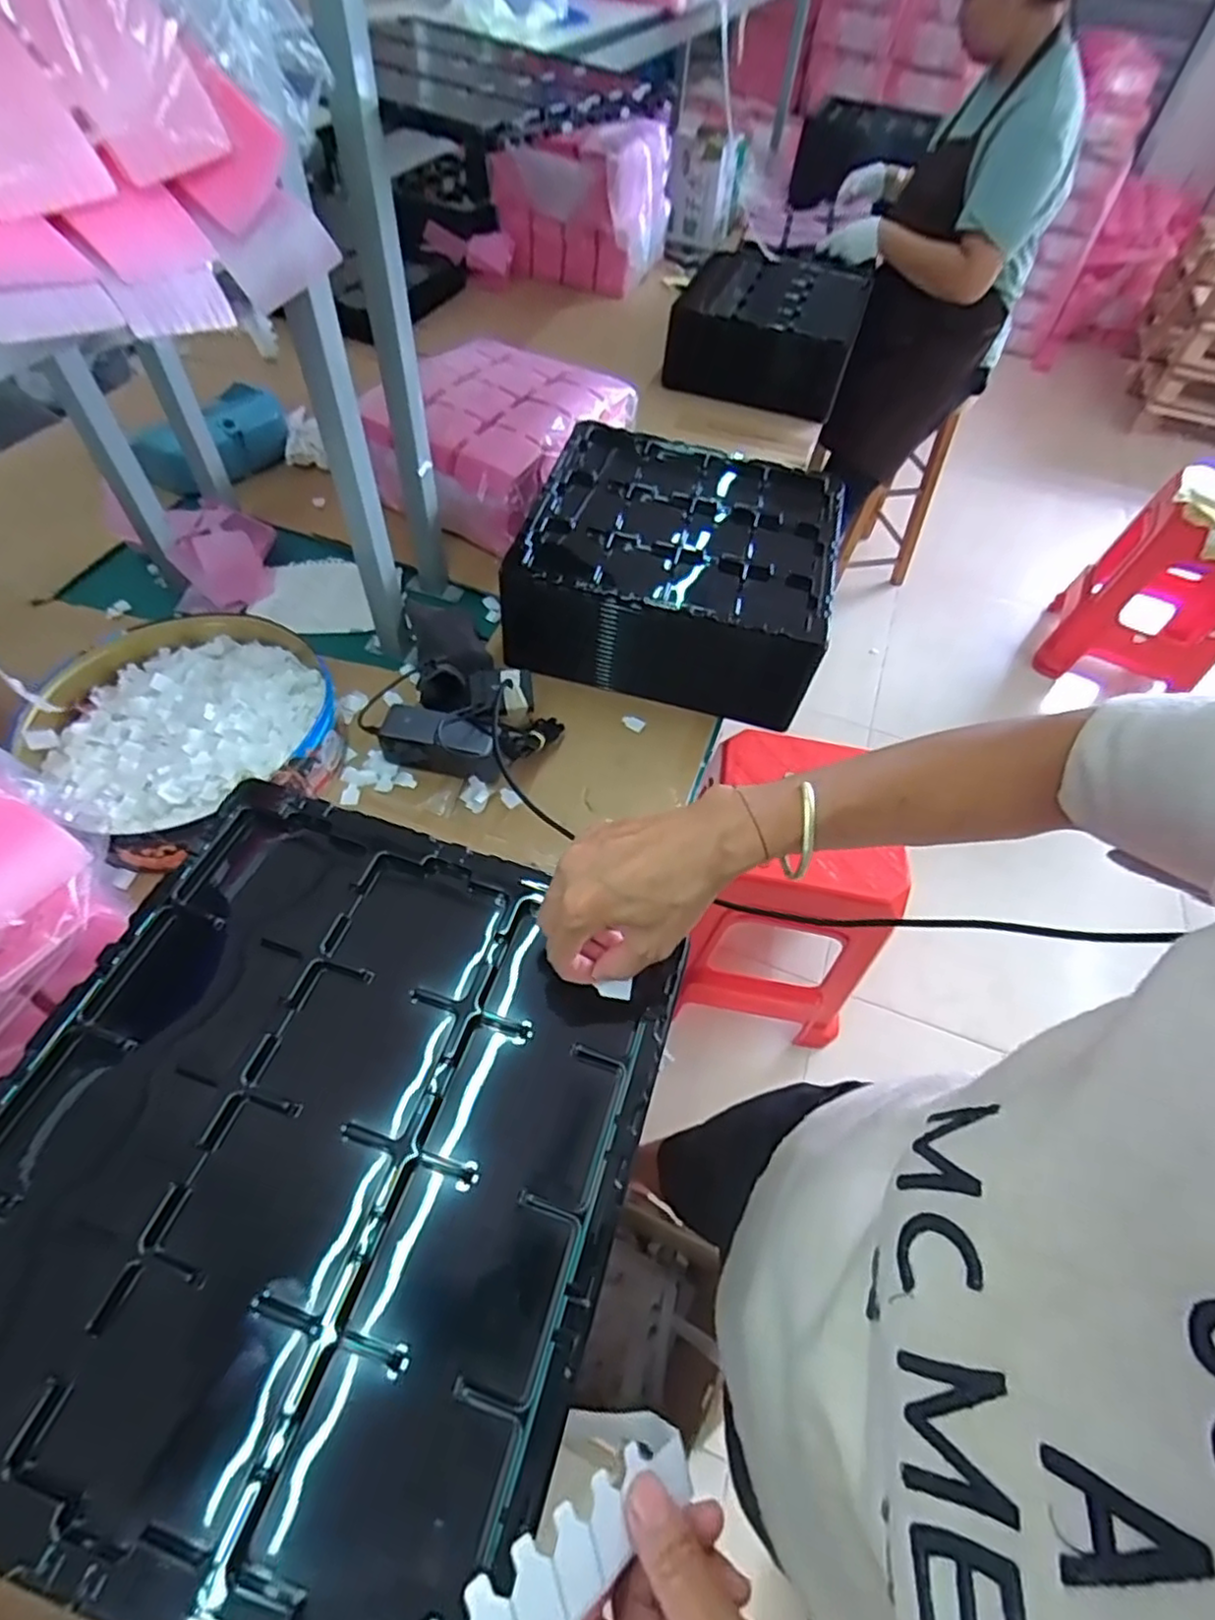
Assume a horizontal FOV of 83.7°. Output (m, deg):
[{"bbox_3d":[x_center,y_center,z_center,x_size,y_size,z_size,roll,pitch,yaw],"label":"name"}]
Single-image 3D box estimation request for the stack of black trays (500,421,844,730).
[{"bbox_3d":[0.093,-0.315,0.893,0.372,0.149,0.334,15,55,6],"label":"stack of black trays"}]

